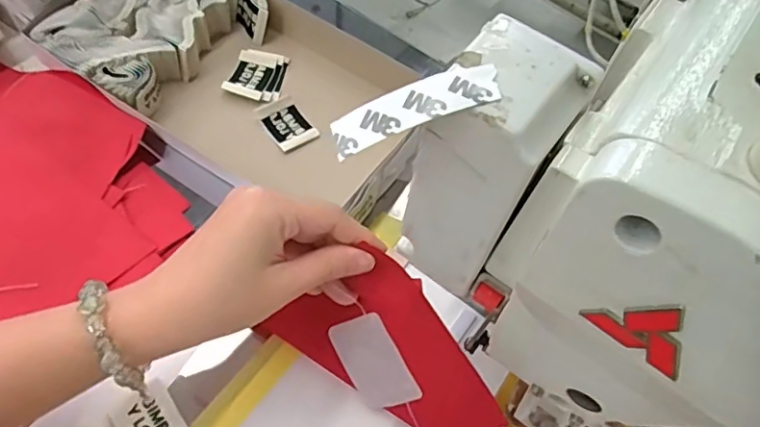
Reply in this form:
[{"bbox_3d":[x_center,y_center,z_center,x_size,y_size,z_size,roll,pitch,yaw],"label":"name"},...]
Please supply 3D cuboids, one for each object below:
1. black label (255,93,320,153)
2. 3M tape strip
[{"bbox_3d":[-0.080,-0.075,0.481,0.035,0.007,0.053,-33,70,-22],"label":"black label"},{"bbox_3d":[0.011,-0.035,0.190,0.057,0.007,0.015,-21,60,5],"label":"3M tape strip"}]

